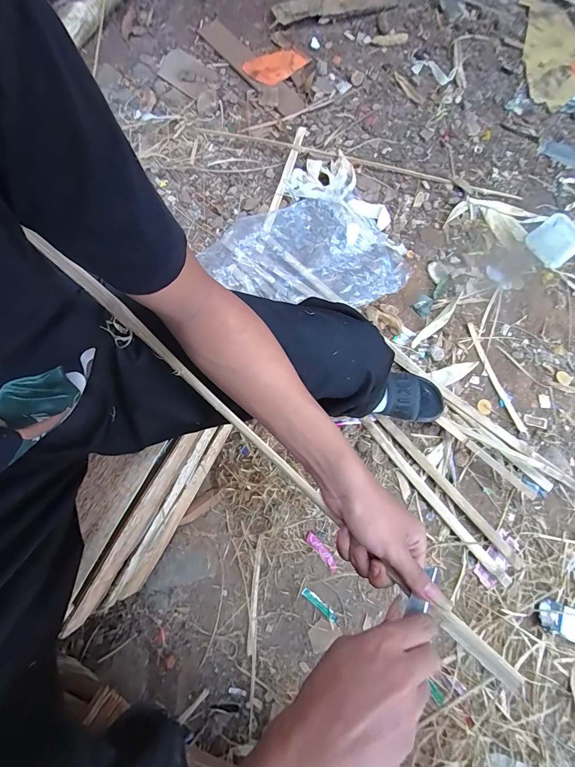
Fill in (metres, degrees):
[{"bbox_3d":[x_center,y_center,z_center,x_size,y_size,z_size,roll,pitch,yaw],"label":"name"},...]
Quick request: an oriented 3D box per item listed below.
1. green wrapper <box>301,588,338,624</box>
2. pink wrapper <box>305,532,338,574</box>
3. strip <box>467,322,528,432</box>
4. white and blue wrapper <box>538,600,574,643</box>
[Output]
[{"bbox_3d":[0.070,0.476,0.749,0.090,0.004,0.019,38,78,9],"label":"green wrapper"},{"bbox_3d":[0.077,0.374,0.775,0.024,0.007,0.096,-41,79,-10],"label":"pink wrapper"},{"bbox_3d":[0.531,-0.020,0.896,0.026,0.009,0.302,-18,76,-5],"label":"strip"},{"bbox_3d":[0.590,0.505,0.734,0.134,0.025,0.063,18,76,5],"label":"white and blue wrapper"}]

